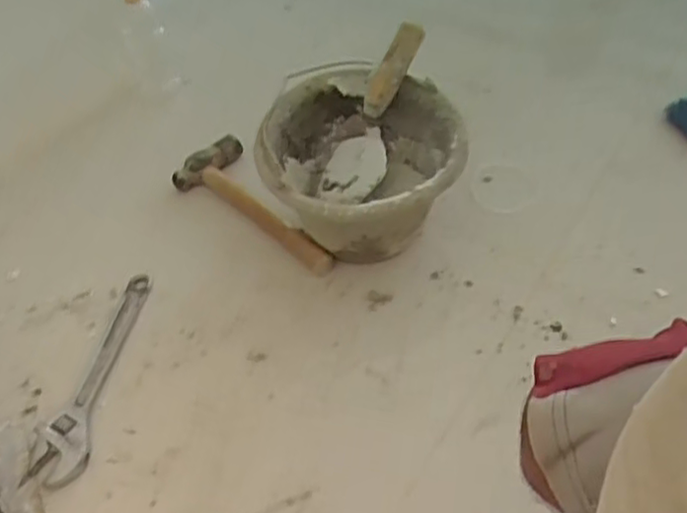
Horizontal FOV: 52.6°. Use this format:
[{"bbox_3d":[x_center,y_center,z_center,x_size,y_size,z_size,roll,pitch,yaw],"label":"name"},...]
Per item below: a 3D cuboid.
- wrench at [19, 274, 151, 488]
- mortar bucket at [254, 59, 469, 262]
[{"bbox_3d":[-0.314,0.139,0.868,0.071,0.020,0.297,3,52,7],"label":"wrench"},{"bbox_3d":[0.024,-0.112,0.944,0.260,0.221,0.245,-9,51,-3],"label":"mortar bucket"}]

